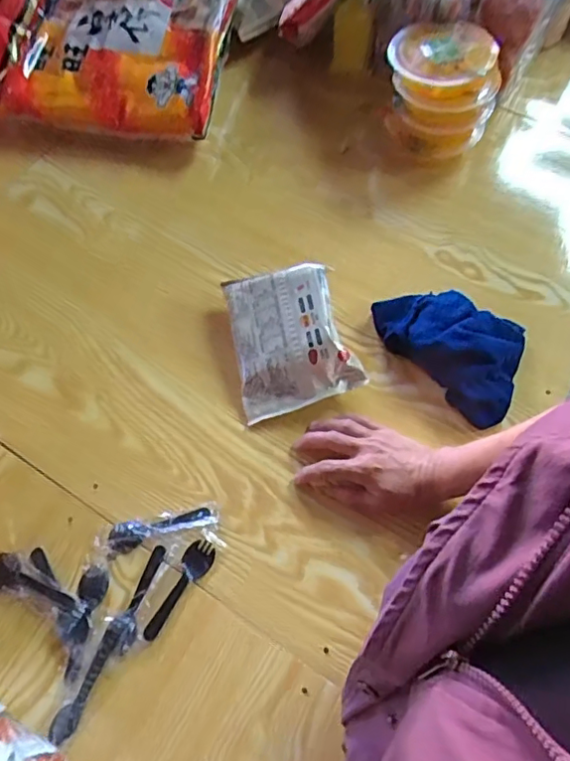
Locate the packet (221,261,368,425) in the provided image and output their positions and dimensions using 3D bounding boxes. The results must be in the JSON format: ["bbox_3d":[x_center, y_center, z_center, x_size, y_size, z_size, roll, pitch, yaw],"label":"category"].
[{"bbox_3d":[0.006,-0.056,0.690,0.141,0.070,0.180,-12,65,-4],"label":"packet"}]

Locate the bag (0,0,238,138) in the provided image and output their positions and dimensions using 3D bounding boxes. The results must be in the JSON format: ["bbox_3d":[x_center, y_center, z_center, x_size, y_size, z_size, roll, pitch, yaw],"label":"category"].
[{"bbox_3d":[-0.275,-0.548,0.875,0.387,0.093,0.342,10,65,6],"label":"bag"}]

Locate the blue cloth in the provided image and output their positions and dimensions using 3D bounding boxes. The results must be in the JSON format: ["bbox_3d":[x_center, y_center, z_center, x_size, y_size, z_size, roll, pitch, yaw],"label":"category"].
[{"bbox_3d":[0.206,-0.052,0.692,0.197,0.060,0.129,41,72,19],"label":"blue cloth"}]

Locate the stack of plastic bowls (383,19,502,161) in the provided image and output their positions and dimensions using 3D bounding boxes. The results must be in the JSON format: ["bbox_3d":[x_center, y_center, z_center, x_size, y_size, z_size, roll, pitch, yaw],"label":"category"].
[{"bbox_3d":[0.214,-0.391,0.798,0.137,0.124,0.126,-5,65,0],"label":"stack of plastic bowls"}]

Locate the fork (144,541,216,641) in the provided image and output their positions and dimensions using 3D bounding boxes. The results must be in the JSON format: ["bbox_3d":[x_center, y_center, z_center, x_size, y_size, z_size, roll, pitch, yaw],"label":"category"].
[{"bbox_3d":[-0.113,0.217,0.600,0.030,0.006,0.108,31,69,15],"label":"fork"}]

